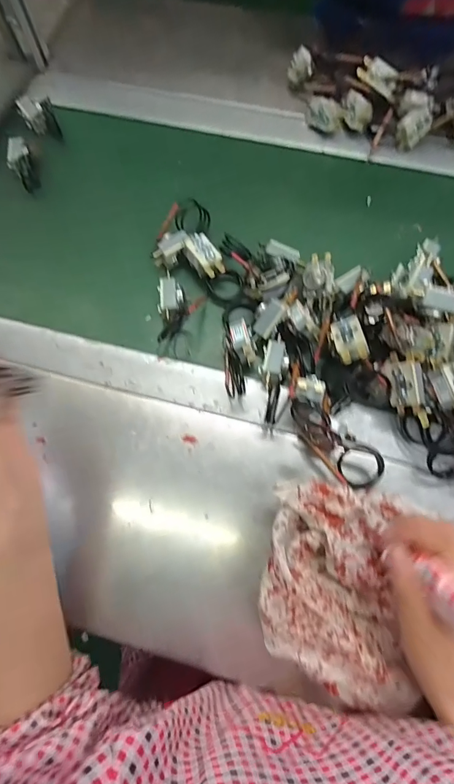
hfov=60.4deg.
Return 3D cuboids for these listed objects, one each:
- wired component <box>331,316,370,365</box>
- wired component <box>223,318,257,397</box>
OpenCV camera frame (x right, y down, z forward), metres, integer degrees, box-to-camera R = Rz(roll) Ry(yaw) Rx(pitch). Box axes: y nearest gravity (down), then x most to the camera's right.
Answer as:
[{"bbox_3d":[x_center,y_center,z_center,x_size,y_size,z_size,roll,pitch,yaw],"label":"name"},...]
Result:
[{"bbox_3d":[0.118,-0.050,0.376,0.028,0.017,0.050,-16,60,19],"label":"wired component"},{"bbox_3d":[0.012,-0.036,0.413,0.034,0.030,0.078,5,99,3],"label":"wired component"}]

